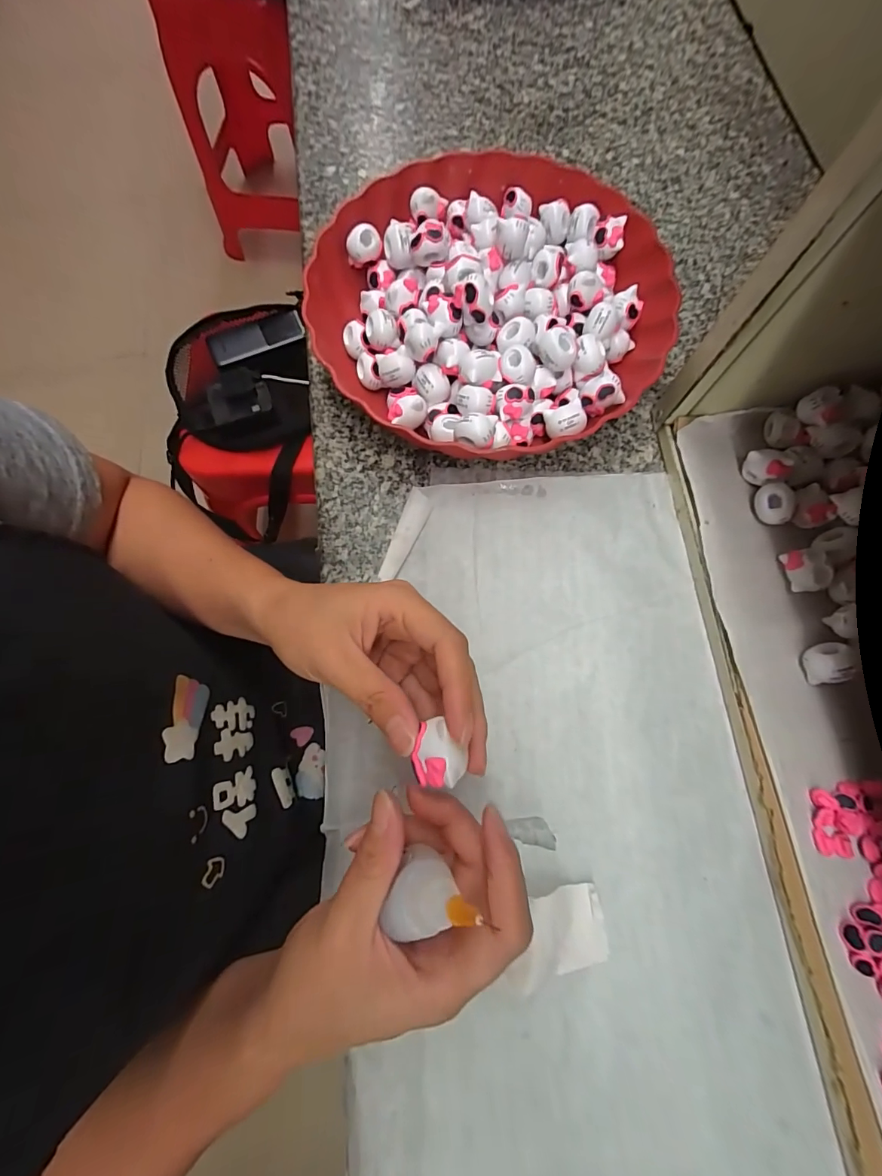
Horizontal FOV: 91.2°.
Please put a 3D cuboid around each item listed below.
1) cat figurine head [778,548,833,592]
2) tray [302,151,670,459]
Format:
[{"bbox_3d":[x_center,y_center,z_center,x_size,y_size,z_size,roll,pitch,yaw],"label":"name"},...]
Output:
[{"bbox_3d":[0.217,-0.011,0.256,0.016,0.015,0.025,-5,76,-1],"label":"cat figurine head"},{"bbox_3d":[0.034,-0.198,0.307,0.233,0.054,0.238,-37,78,-8],"label":"tray"}]

